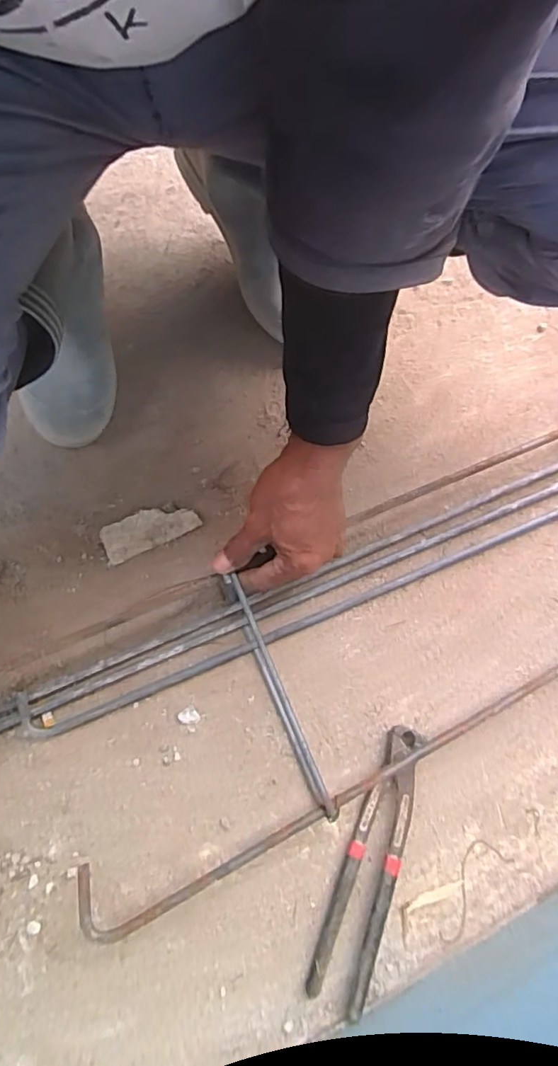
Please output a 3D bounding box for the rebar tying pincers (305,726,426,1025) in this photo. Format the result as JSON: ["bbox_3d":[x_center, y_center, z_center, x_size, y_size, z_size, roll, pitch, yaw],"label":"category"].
[{"bbox_3d":[0.078,0.273,0.467,0.044,0.026,0.214,19,75,7],"label":"rebar tying pincers"}]

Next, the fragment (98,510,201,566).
[{"bbox_3d":[-0.132,-0.005,0.566,0.097,0.011,0.041,-23,74,-6],"label":"fragment"}]

